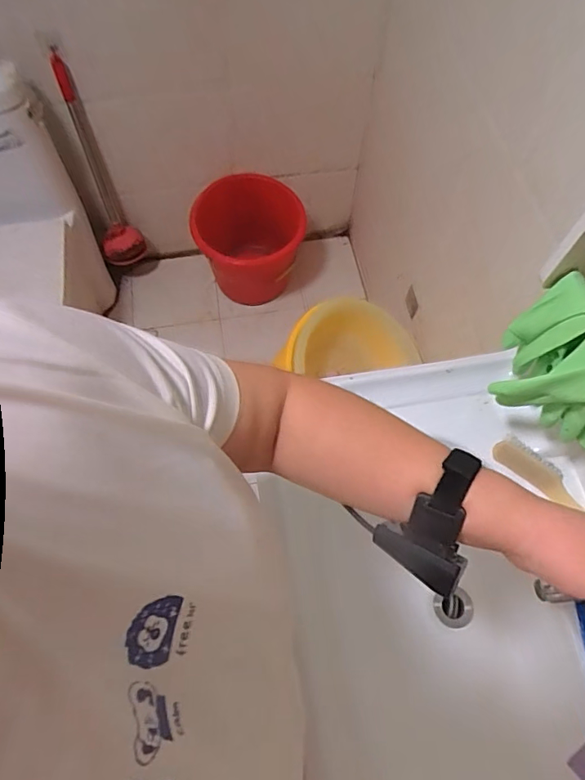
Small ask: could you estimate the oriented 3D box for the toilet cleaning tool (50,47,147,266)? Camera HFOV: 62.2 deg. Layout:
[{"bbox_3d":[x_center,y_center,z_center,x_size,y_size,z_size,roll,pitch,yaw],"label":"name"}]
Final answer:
[{"bbox_3d":[-0.558,-0.600,1.373,0.136,0.661,0.094,-29,68,-14],"label":"toilet cleaning tool"}]

